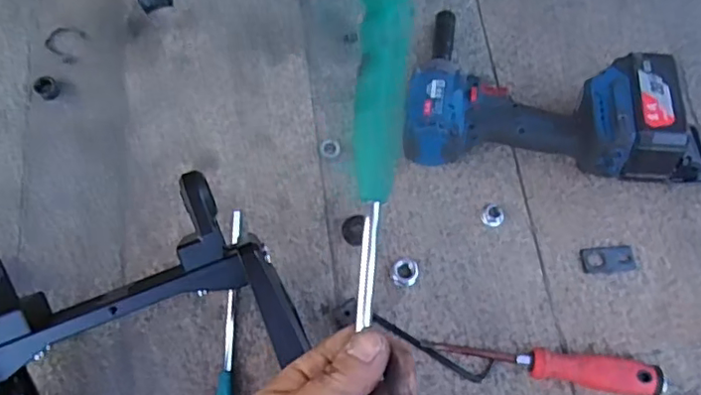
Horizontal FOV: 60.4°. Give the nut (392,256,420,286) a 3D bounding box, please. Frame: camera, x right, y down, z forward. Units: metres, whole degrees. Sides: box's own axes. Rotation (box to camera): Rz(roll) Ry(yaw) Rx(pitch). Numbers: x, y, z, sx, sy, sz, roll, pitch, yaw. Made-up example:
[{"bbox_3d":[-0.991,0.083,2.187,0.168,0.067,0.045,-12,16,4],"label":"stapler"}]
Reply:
[{"bbox_3d":[0.053,0.072,0.577,0.026,0.014,0.027,0,70,-1],"label":"nut"}]

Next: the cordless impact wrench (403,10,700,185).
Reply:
[{"bbox_3d":[0.212,-0.106,0.594,0.305,0.103,0.185,10,70,3],"label":"cordless impact wrench"}]

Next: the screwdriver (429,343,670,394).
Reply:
[{"bbox_3d":[0.180,0.150,0.540,0.205,0.027,0.027,10,70,3],"label":"screwdriver"}]

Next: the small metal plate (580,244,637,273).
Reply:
[{"bbox_3d":[0.253,0.061,0.589,0.052,0.004,0.026,-5,70,-3],"label":"small metal plate"}]

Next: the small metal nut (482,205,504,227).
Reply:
[{"bbox_3d":[0.143,0.018,0.601,0.022,0.013,0.020,-14,71,-6],"label":"small metal nut"}]

